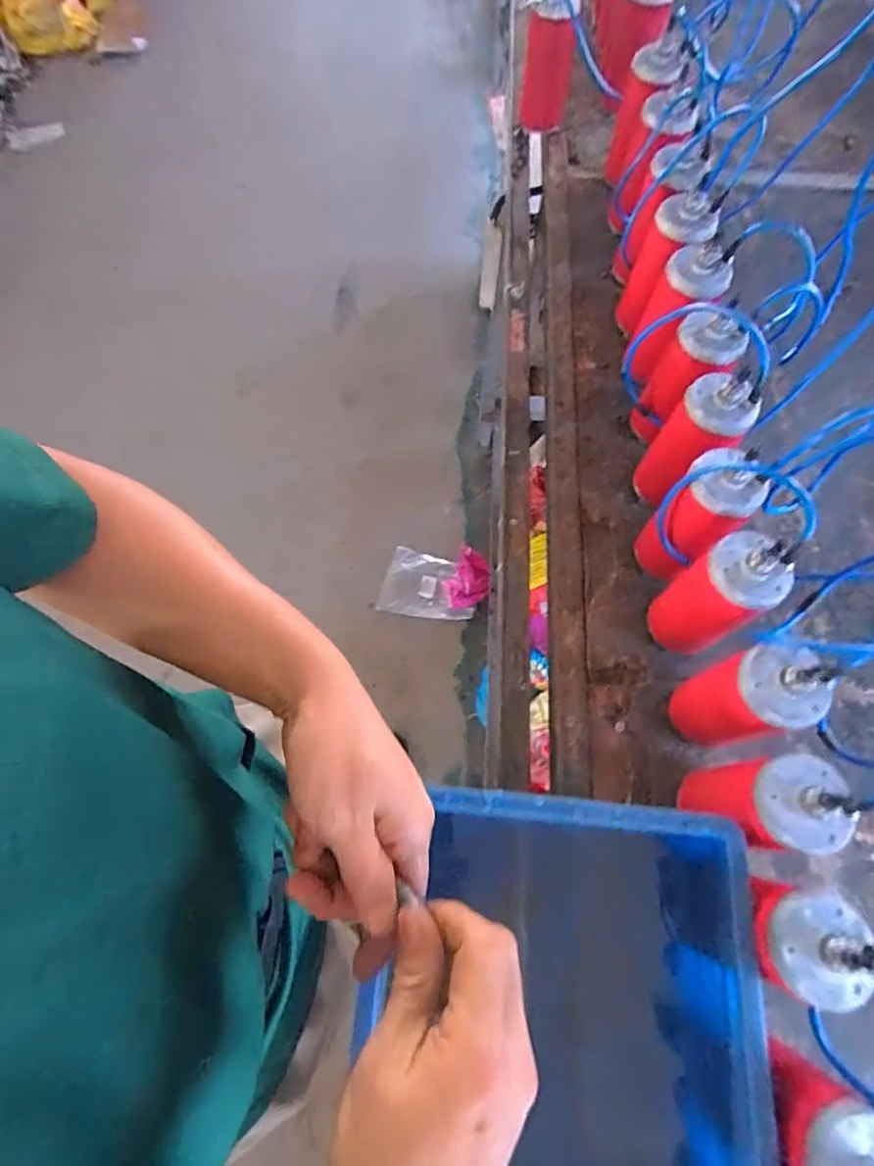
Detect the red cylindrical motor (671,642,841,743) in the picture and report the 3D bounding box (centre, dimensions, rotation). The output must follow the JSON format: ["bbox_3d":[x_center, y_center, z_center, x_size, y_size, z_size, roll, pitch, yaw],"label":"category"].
[{"bbox_3d":[0.294,0.114,0.549,0.068,0.204,0.072,0,69,0],"label":"red cylindrical motor"}]

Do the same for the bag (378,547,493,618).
[{"bbox_3d":[-0.008,-0.006,1.515,0.288,0.131,0.186,10,69,4],"label":"bag"}]

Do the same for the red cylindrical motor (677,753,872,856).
[{"bbox_3d":[0.292,0.197,0.501,0.065,0.178,0.068,0,69,0],"label":"red cylindrical motor"}]

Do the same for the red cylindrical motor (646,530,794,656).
[{"bbox_3d":[0.286,0.019,0.588,0.070,0.197,0.075,0,69,0],"label":"red cylindrical motor"}]

